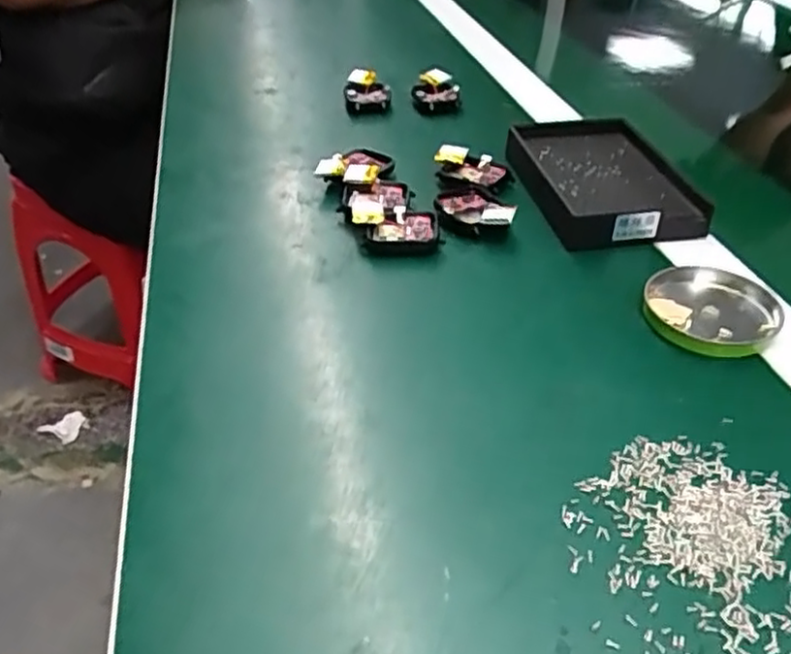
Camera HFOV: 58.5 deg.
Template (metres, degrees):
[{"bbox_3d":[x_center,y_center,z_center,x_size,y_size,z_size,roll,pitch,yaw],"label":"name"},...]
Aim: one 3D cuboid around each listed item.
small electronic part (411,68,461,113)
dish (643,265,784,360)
[{"bbox_3d":[0.035,-0.200,0.600,0.040,0.018,0.059,2,39,3],"label":"small electronic part"},{"bbox_3d":[0.164,-0.010,0.367,0.063,0.010,0.064,0,39,0],"label":"dish"}]

